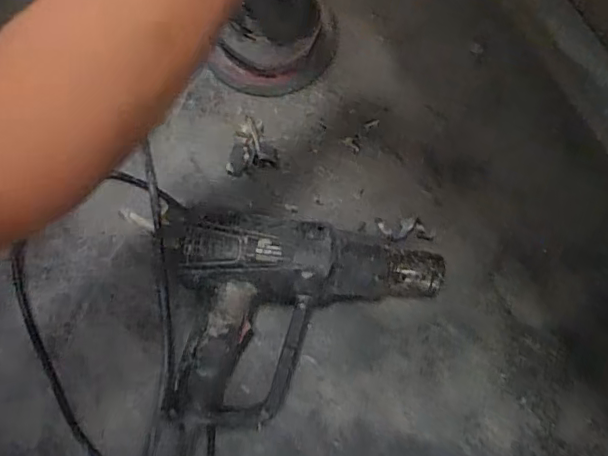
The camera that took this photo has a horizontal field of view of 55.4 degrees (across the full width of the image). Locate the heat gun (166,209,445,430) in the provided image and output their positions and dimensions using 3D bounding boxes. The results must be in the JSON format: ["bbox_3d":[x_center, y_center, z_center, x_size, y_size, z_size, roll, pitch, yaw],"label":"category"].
[{"bbox_3d":[0.005,0.082,0.513,0.230,0.086,0.184,3,76,0],"label":"heat gun"}]

